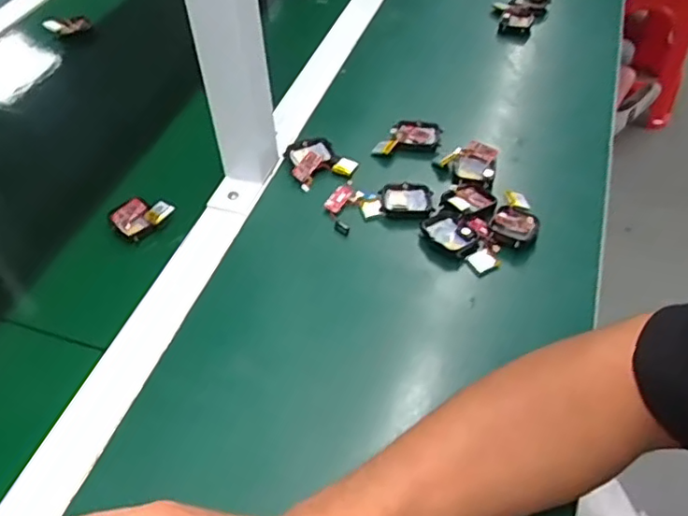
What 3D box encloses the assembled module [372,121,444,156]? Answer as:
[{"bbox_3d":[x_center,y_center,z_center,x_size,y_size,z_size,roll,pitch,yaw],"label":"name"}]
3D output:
[{"bbox_3d":[0.062,-0.118,0.599,0.066,0.020,0.033,-4,49,-2],"label":"assembled module"}]

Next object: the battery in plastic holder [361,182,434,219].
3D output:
[{"bbox_3d":[0.048,-0.050,0.543,0.061,0.011,0.041,-1,49,0],"label":"battery in plastic holder"}]

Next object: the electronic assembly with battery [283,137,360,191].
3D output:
[{"bbox_3d":[-0.025,-0.095,0.579,0.054,0.017,0.058,-22,52,-17],"label":"electronic assembly with battery"}]

